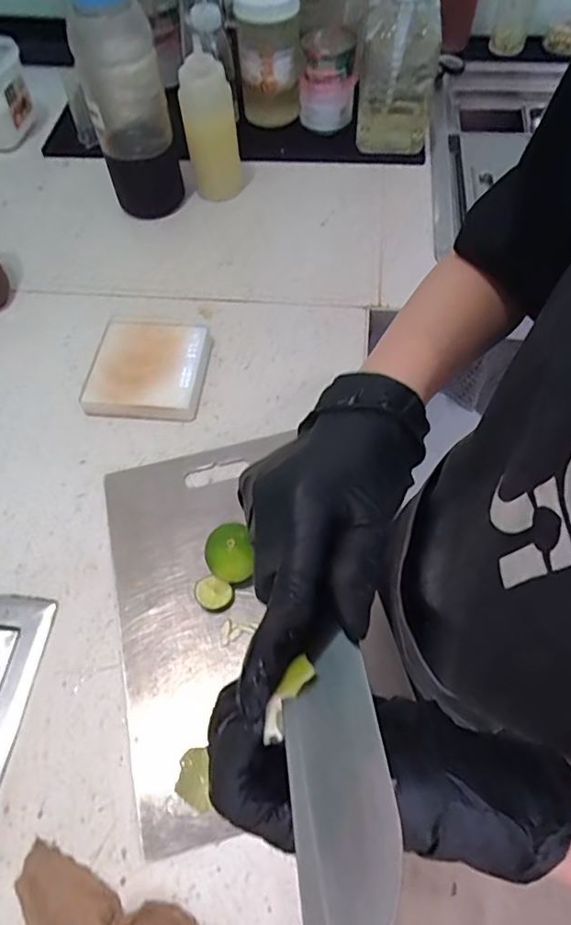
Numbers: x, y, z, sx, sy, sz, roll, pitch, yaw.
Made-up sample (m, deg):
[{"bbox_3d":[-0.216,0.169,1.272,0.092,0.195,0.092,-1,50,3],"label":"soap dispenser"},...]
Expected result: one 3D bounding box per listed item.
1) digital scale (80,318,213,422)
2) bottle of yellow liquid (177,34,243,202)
[{"bbox_3d":[-0.154,-0.110,0.628,0.126,0.028,0.127,4,58,3],"label":"digital scale"},{"bbox_3d":[-0.099,-0.450,0.759,0.074,0.167,0.068,-8,59,-4],"label":"bottle of yellow liquid"}]

